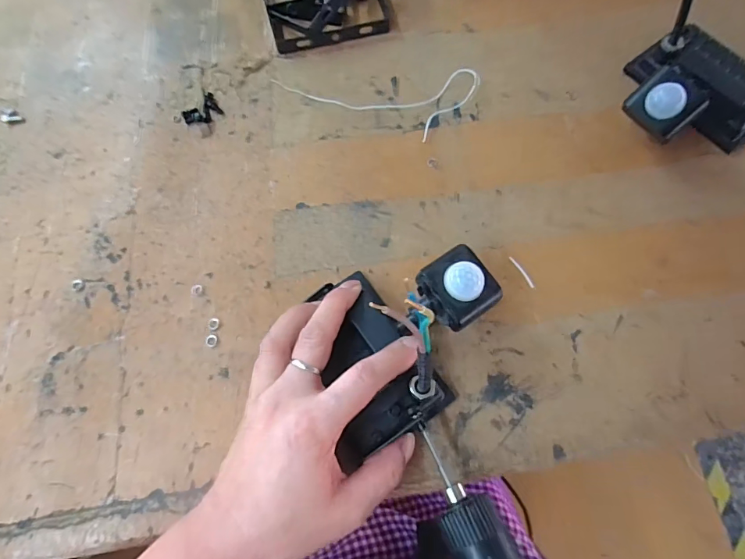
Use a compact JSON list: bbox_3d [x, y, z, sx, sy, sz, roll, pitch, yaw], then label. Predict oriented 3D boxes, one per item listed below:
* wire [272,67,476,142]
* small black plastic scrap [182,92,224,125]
[{"bbox_3d":[0.003,-0.143,0.364,0.168,0.014,0.061,-2,69,-1],"label":"wire"},{"bbox_3d":[-0.137,-0.135,0.362,0.030,0.004,0.021,-41,75,-14],"label":"small black plastic scrap"}]

